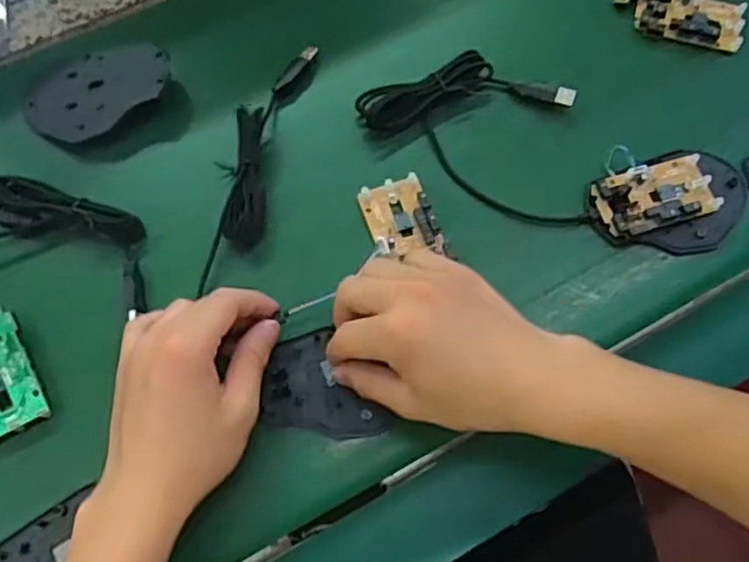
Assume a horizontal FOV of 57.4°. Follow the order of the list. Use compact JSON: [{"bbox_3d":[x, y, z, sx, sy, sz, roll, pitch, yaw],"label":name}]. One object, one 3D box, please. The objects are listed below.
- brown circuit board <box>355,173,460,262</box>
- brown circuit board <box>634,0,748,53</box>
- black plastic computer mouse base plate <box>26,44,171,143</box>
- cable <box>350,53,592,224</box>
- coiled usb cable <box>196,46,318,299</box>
[{"bbox_3d":[0.020,-0.043,0.469,0.047,0.011,0.060,-17,70,-7],"label":"brown circuit board"},{"bbox_3d":[0.252,-0.212,0.546,0.083,0.011,0.049,12,68,3],"label":"brown circuit board"},{"bbox_3d":[-0.202,-0.141,0.502,0.102,0.024,0.072,-30,72,-13],"label":"black plastic computer mouse base plate"},{"bbox_3d":[0.081,-0.115,0.496,0.179,0.022,0.099,26,70,8],"label":"cable"},{"bbox_3d":[-0.083,-0.087,0.485,0.035,0.032,0.197,12,68,3],"label":"coiled usb cable"}]

